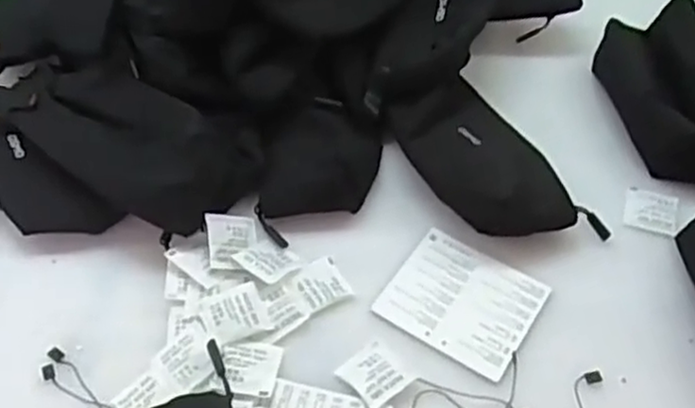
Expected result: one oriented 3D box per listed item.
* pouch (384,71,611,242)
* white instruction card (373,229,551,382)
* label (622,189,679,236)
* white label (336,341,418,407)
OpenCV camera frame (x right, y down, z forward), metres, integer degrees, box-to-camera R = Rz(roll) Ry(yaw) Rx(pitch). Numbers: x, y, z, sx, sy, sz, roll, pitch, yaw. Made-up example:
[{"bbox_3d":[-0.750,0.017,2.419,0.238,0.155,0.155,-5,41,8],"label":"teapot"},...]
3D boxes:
[{"bbox_3d":[0.107,-0.032,0.562,0.103,0.041,0.181,-22,54,-17],"label":"pouch"},{"bbox_3d":[0.082,0.067,0.509,0.100,0.004,0.089,28,56,21],"label":"white instruction card"},{"bbox_3d":[0.239,0.004,0.560,0.037,0.004,0.042,17,52,13],"label":"label"},{"bbox_3d":[0.019,0.111,0.465,0.037,0.004,0.039,-30,50,-30],"label":"white label"}]

